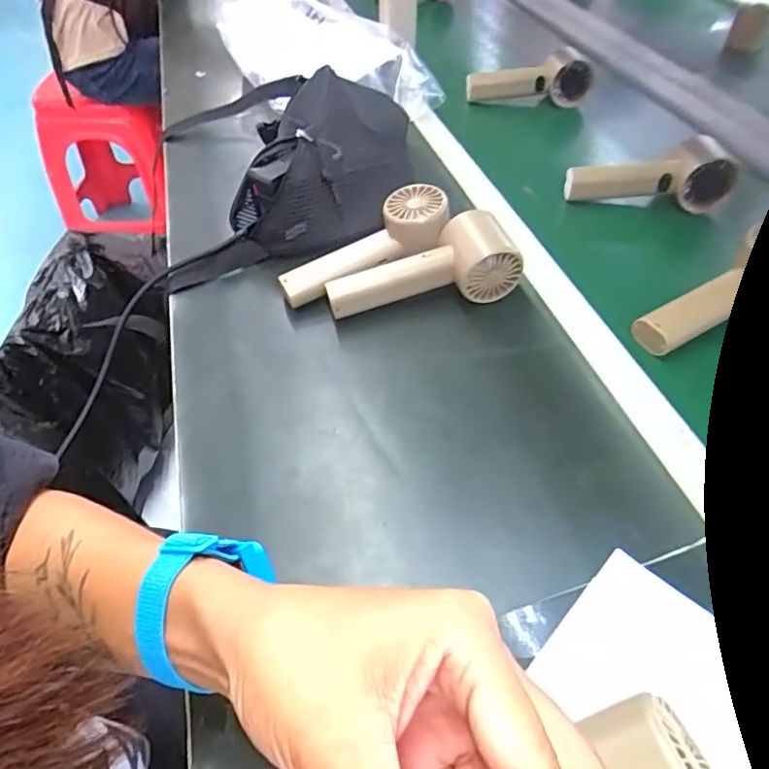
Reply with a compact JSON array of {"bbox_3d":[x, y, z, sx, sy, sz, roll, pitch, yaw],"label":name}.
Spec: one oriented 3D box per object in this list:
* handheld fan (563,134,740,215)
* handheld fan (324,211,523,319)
[{"bbox_3d":[0.265,-0.203,0.565,0.152,0.059,0.054,-9,49,-1],"label":"handheld fan"},{"bbox_3d":[0.031,-0.096,0.466,0.159,0.059,0.053,-10,49,-2],"label":"handheld fan"}]

